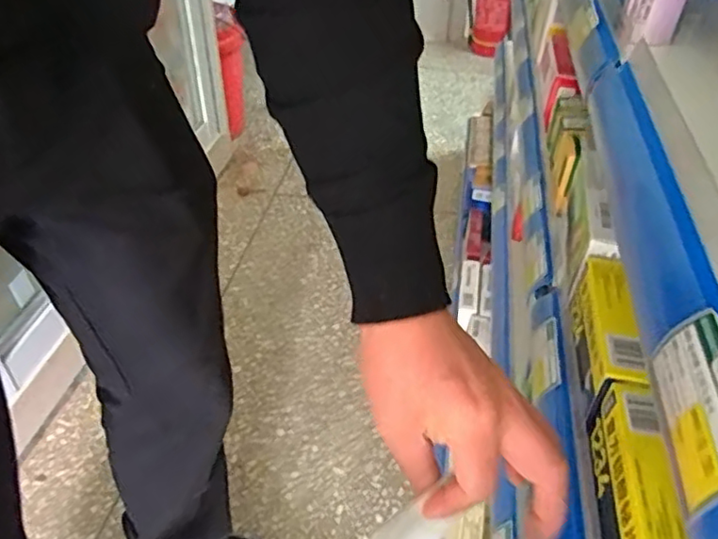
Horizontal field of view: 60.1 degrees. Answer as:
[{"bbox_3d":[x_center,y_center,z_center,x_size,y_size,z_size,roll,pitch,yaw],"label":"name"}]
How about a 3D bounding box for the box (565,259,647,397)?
[{"bbox_3d":[0.175,0.047,0.443,0.028,0.051,0.123,6,41,6],"label":"box"}]

